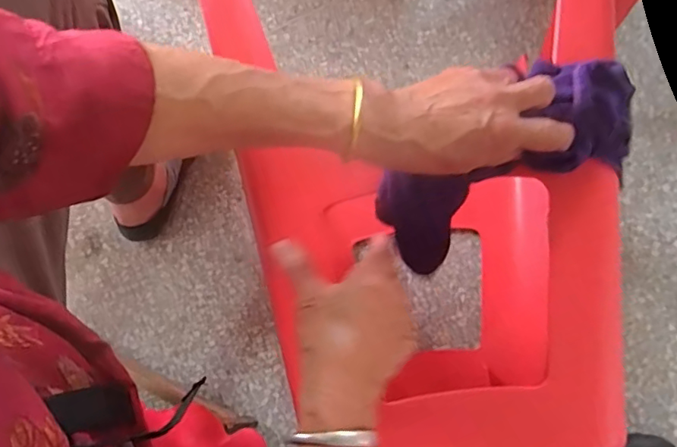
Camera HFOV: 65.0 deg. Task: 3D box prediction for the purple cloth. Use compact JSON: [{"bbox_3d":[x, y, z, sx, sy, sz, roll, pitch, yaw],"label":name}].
[{"bbox_3d":[0.132,-0.044,0.450,0.242,0.128,0.091,-35,77,23],"label":"purple cloth"}]

